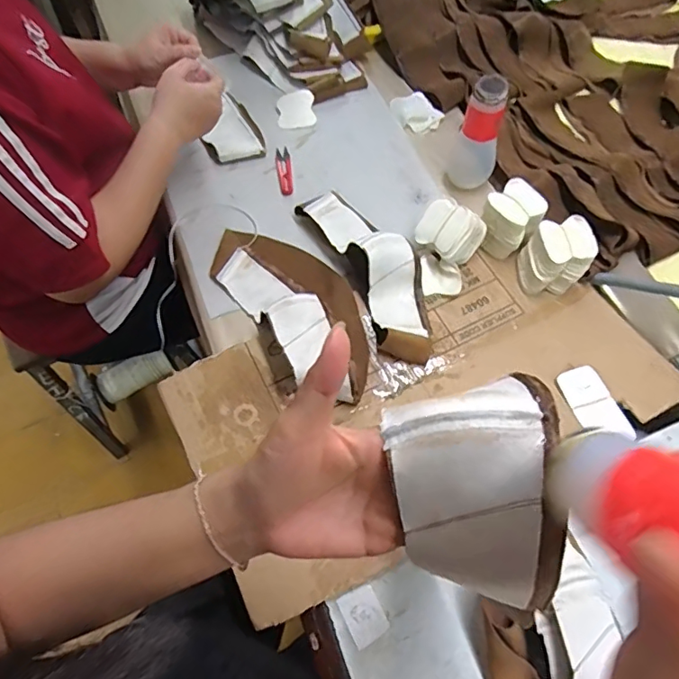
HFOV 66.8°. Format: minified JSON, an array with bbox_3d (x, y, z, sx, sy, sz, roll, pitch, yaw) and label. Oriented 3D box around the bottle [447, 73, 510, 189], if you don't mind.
[{"bbox_3d":[0.201,-0.300,0.746,0.064,0.148,0.057,38,73,17],"label":"bottle"}]

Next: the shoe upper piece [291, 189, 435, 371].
[{"bbox_3d":[0.047,-0.114,0.726,0.107,0.062,0.299,-25,68,-9],"label":"shoe upper piece"}]

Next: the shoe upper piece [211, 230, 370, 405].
[{"bbox_3d":[-0.058,-0.058,0.711,0.141,0.056,0.319,-36,70,-13],"label":"shoe upper piece"}]

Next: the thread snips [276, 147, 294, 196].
[{"bbox_3d":[-0.089,-0.276,0.838,0.021,0.008,0.102,-8,66,-1],"label":"thread snips"}]

